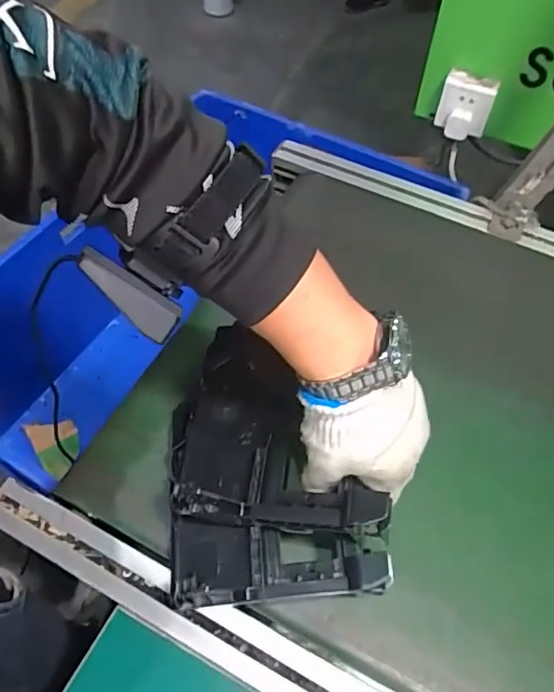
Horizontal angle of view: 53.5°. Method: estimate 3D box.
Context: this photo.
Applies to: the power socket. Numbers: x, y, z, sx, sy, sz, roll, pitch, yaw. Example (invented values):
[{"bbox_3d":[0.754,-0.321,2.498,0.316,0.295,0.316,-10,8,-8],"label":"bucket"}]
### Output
[{"bbox_3d":[0.314,-0.399,0.923,0.085,0.098,0.041,17,56,10],"label":"power socket"}]

